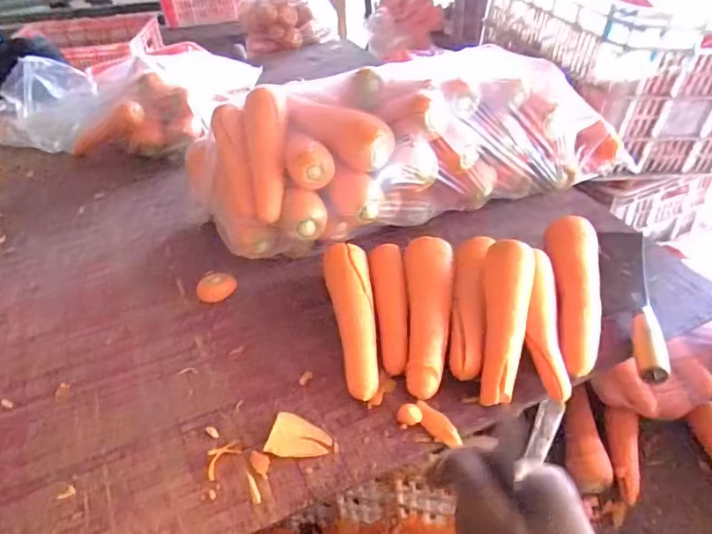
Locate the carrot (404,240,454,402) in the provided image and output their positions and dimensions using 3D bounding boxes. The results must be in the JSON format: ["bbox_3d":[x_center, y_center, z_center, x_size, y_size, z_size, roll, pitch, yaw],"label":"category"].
[{"bbox_3d":[0.085,0.055,0.620,0.062,0.065,0.210,2,41,6],"label":"carrot"}]

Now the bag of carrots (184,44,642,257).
[{"bbox_3d":[0.071,-0.152,0.738,0.563,0.204,0.190,-14,42,-12],"label":"bag of carrots"}]

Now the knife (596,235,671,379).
[{"bbox_3d":[0.341,0.035,0.656,0.055,0.021,0.262,9,43,13],"label":"knife"}]

